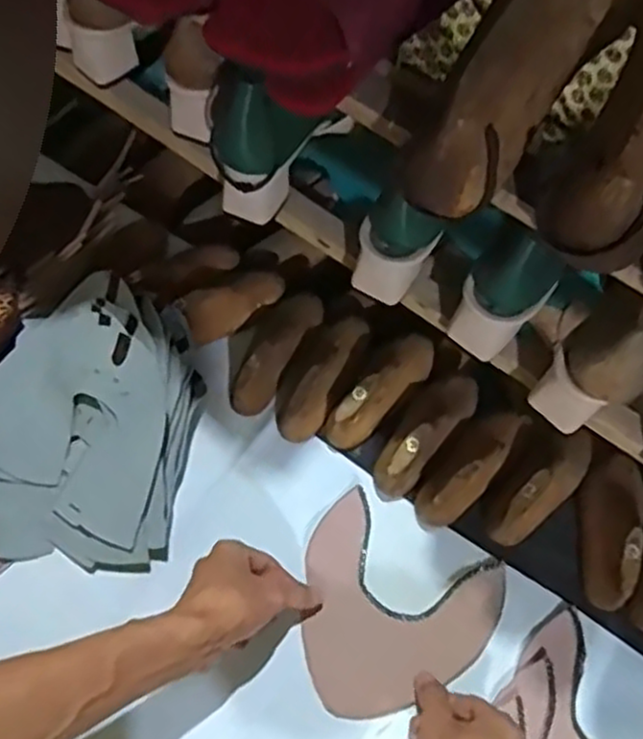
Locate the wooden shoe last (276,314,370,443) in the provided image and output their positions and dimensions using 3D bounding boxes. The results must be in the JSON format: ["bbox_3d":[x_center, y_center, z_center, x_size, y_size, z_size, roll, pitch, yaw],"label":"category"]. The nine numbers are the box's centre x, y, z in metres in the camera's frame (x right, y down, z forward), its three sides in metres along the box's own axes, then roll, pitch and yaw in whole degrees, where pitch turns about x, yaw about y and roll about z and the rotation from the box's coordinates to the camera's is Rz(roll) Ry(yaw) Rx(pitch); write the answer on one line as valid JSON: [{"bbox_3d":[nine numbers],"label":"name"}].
[{"bbox_3d":[-0.002,0.000,0.679,0.050,0.053,0.140,24,68,10],"label":"wooden shoe last"}]

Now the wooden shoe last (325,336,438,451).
[{"bbox_3d":[0.055,0.014,0.670,0.045,0.055,0.137,39,72,16],"label":"wooden shoe last"}]

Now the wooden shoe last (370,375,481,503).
[{"bbox_3d":[0.092,0.053,0.656,0.049,0.053,0.137,38,71,16],"label":"wooden shoe last"}]

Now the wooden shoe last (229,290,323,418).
[{"bbox_3d":[-0.045,-0.021,0.689,0.044,0.049,0.139,27,69,12],"label":"wooden shoe last"}]

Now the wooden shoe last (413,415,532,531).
[{"bbox_3d":[0.134,0.080,0.645,0.048,0.053,0.134,40,72,16],"label":"wooden shoe last"}]

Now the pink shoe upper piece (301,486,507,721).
[{"bbox_3d":[0.056,0.208,0.612,0.164,0.005,0.161,23,68,10],"label":"pink shoe upper piece"}]

